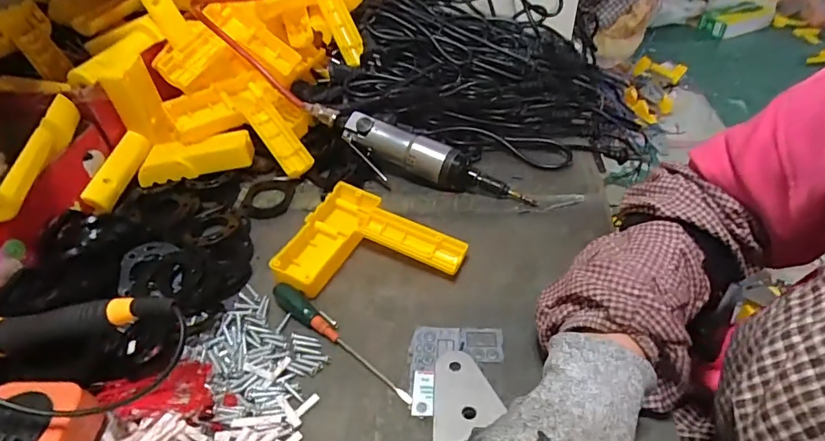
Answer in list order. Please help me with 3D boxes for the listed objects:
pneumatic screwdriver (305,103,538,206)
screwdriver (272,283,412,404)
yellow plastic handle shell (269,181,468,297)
[{"bbox_3d":[-0.002,-0.071,0.502,0.265,0.055,0.050,14,47,19],"label":"pneumatic screwdriver"},{"bbox_3d":[-0.057,0.090,0.363,0.145,0.015,0.018,28,52,29],"label":"screwdriver"},{"bbox_3d":[-0.042,0.011,0.436,0.161,0.030,0.108,-8,44,-4],"label":"yellow plastic handle shell"}]

